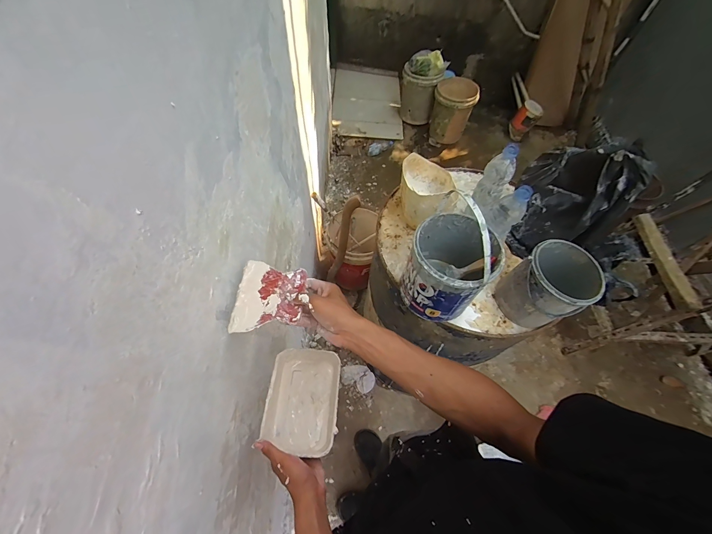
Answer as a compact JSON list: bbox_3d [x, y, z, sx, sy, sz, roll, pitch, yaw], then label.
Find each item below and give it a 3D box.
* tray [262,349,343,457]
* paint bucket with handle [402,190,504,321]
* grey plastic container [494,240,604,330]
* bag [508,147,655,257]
[{"bbox_3d":[-0.095,0.239,0.556,0.126,0.044,0.170,3,59,0],"label":"tray"},{"bbox_3d":[0.207,-0.024,0.652,0.167,0.272,0.179,1,59,-1],"label":"paint bucket with handle"},{"bbox_3d":[0.442,0.042,0.709,0.154,0.166,0.156,1,59,-1],"label":"grey plastic container"},{"bbox_3d":[0.536,-0.168,0.790,0.201,0.266,0.177,-11,60,-8],"label":"bag"}]

